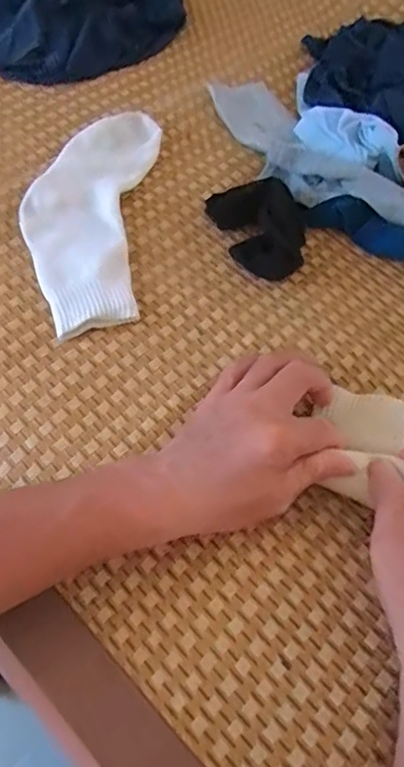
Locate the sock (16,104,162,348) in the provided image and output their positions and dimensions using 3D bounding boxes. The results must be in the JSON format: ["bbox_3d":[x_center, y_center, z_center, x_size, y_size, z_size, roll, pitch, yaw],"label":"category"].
[{"bbox_3d":[-0.111,-0.161,0.509,0.116,0.023,0.261,4,63,-2],"label":"sock"}]

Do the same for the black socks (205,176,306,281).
[{"bbox_3d":[0.059,-0.147,0.496,0.076,0.023,0.105,-22,66,-14],"label":"black socks"}]

